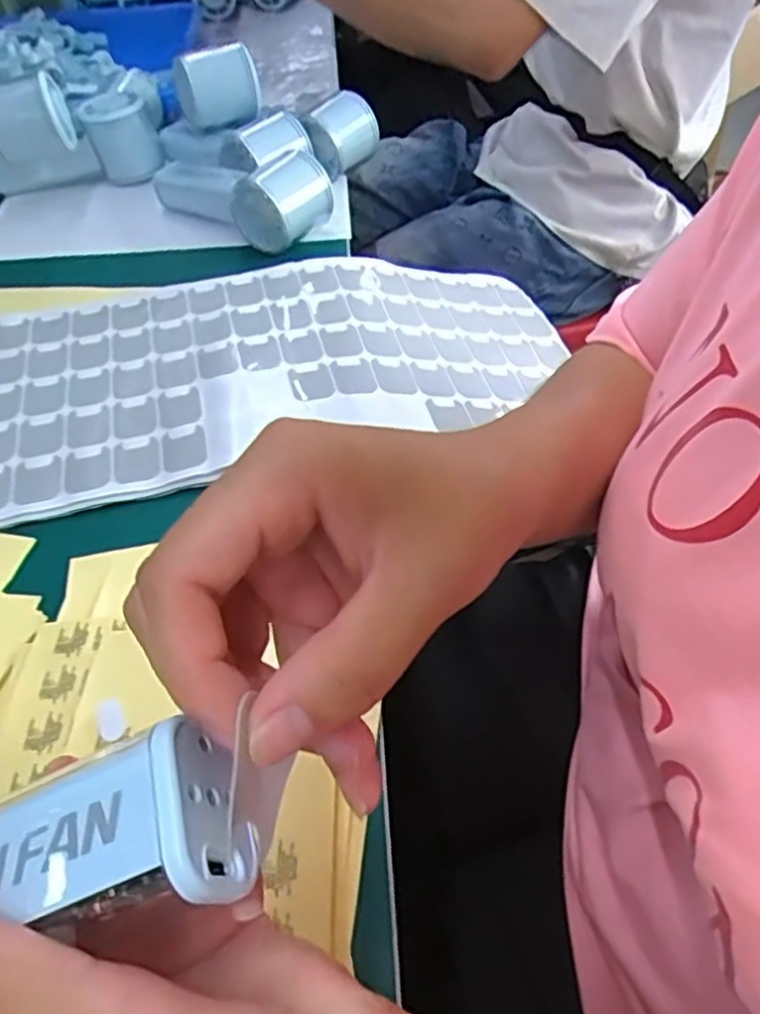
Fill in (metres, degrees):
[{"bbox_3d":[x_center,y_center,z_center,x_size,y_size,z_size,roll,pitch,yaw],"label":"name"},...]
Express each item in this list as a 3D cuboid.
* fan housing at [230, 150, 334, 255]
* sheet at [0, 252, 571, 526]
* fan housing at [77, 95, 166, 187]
[{"bbox_3d":[-0.071,-0.235,0.542,0.051,0.046,0.069,29,56,28],"label":"fan housing"},{"bbox_3d":[-0.097,-0.079,0.465,0.459,0.047,0.190,-14,49,-9],"label":"sheet"},{"bbox_3d":[-0.230,-0.333,0.638,0.058,0.049,0.072,-19,50,-13],"label":"fan housing"}]

